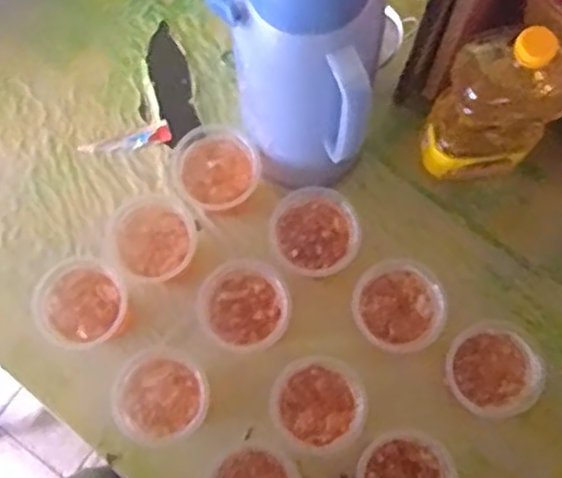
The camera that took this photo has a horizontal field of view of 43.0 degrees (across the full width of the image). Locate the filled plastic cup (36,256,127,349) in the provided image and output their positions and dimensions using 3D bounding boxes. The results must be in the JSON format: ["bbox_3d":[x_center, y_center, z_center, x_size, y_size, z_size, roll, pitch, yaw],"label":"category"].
[{"bbox_3d":[-0.199,0.073,0.738,0.085,0.086,0.087,0,76,1],"label":"filled plastic cup"}]

